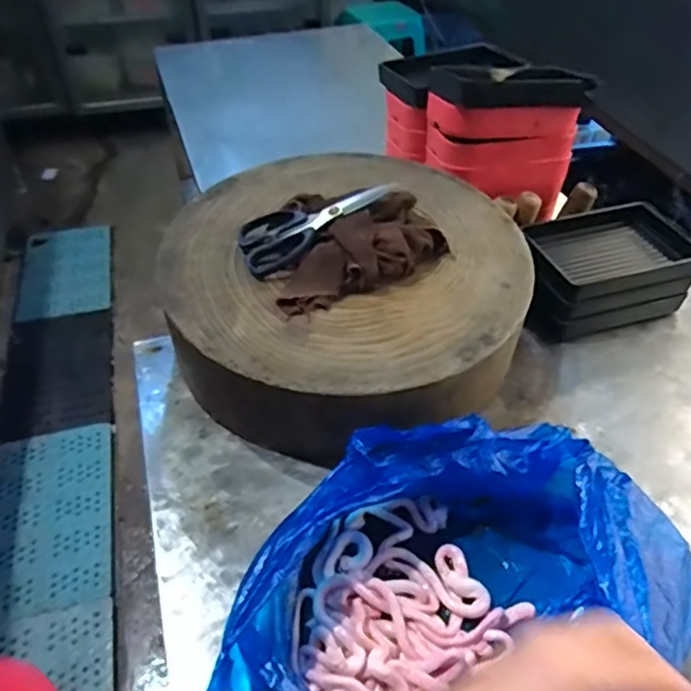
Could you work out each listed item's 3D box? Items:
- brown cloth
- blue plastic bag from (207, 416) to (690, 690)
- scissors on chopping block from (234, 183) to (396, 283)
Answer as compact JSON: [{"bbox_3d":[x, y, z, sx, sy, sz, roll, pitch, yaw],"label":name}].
[{"bbox_3d":[0.002,-0.117,0.647,0.187,0.053,0.138,-19,48,-19],"label":"brown cloth"},{"bbox_3d":[0.093,0.197,0.453,0.265,0.102,0.369,34,53,28],"label":"blue plastic bag"},{"bbox_3d":[-0.030,-0.138,0.654,0.180,0.018,0.081,-28,50,-3],"label":"scissors on chopping block"}]

